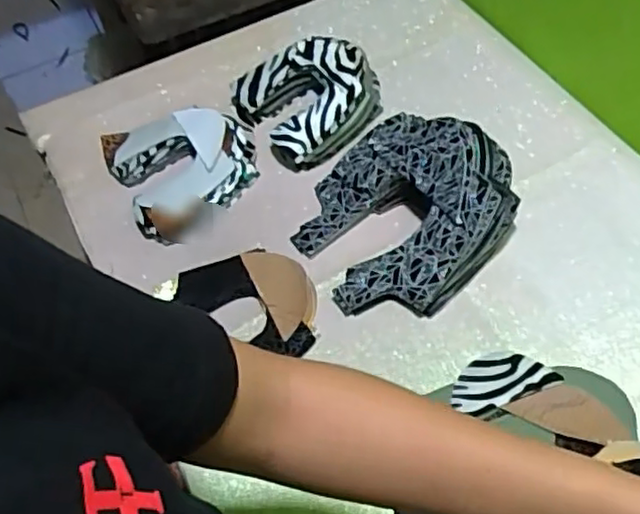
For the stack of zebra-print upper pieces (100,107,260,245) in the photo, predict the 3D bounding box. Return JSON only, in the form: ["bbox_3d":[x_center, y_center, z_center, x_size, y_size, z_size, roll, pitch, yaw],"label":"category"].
[{"bbox_3d":[-0.158,-0.107,0.780,0.171,0.047,0.170,-19,56,-9],"label":"stack of zebra-print upper pieces"}]

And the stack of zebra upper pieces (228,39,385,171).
[{"bbox_3d":[-0.009,-0.206,0.826,0.169,0.071,0.171,-30,58,-16],"label":"stack of zebra upper pieces"}]

